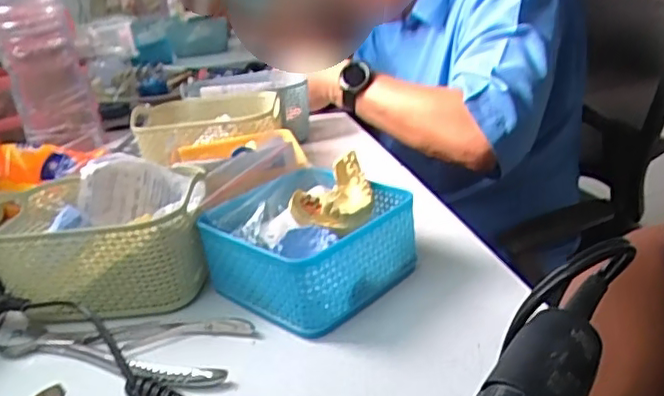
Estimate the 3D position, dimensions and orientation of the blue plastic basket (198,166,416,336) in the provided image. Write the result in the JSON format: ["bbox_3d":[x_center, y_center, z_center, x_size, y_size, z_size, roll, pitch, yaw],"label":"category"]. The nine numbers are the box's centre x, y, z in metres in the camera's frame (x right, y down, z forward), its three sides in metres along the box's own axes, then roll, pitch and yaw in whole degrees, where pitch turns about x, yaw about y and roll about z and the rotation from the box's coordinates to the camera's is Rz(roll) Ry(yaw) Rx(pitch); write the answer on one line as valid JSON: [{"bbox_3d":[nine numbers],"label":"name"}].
[{"bbox_3d":[-0.018,0.037,0.479,0.128,0.065,0.132,16,32,41],"label":"blue plastic basket"}]

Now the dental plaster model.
[{"bbox_3d":[0.000,-0.004,0.481,0.061,0.039,0.058,-6,23,5],"label":"dental plaster model"}]

